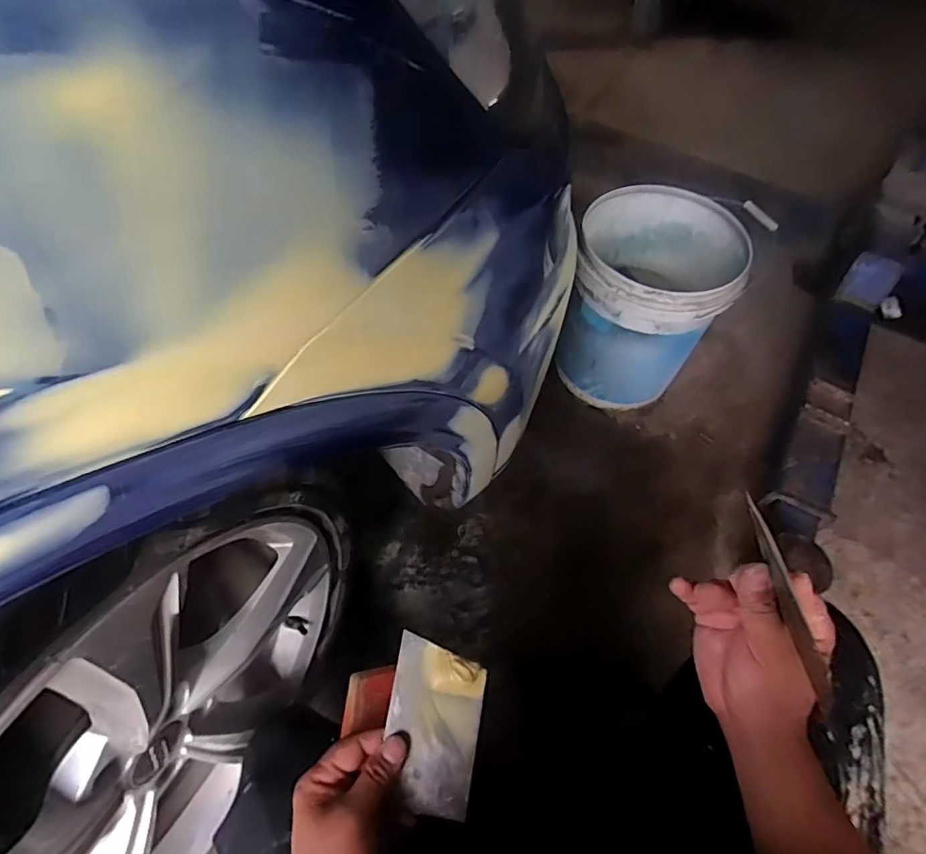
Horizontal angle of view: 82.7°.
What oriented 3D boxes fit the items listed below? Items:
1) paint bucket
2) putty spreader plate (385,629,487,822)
[{"bbox_3d":[0.360,-0.251,1.081,0.283,0.362,0.309,1,57,-2],"label":"paint bucket"},{"bbox_3d":[-0.025,0.238,0.419,0.072,0.010,0.122,8,78,7],"label":"putty spreader plate"}]

